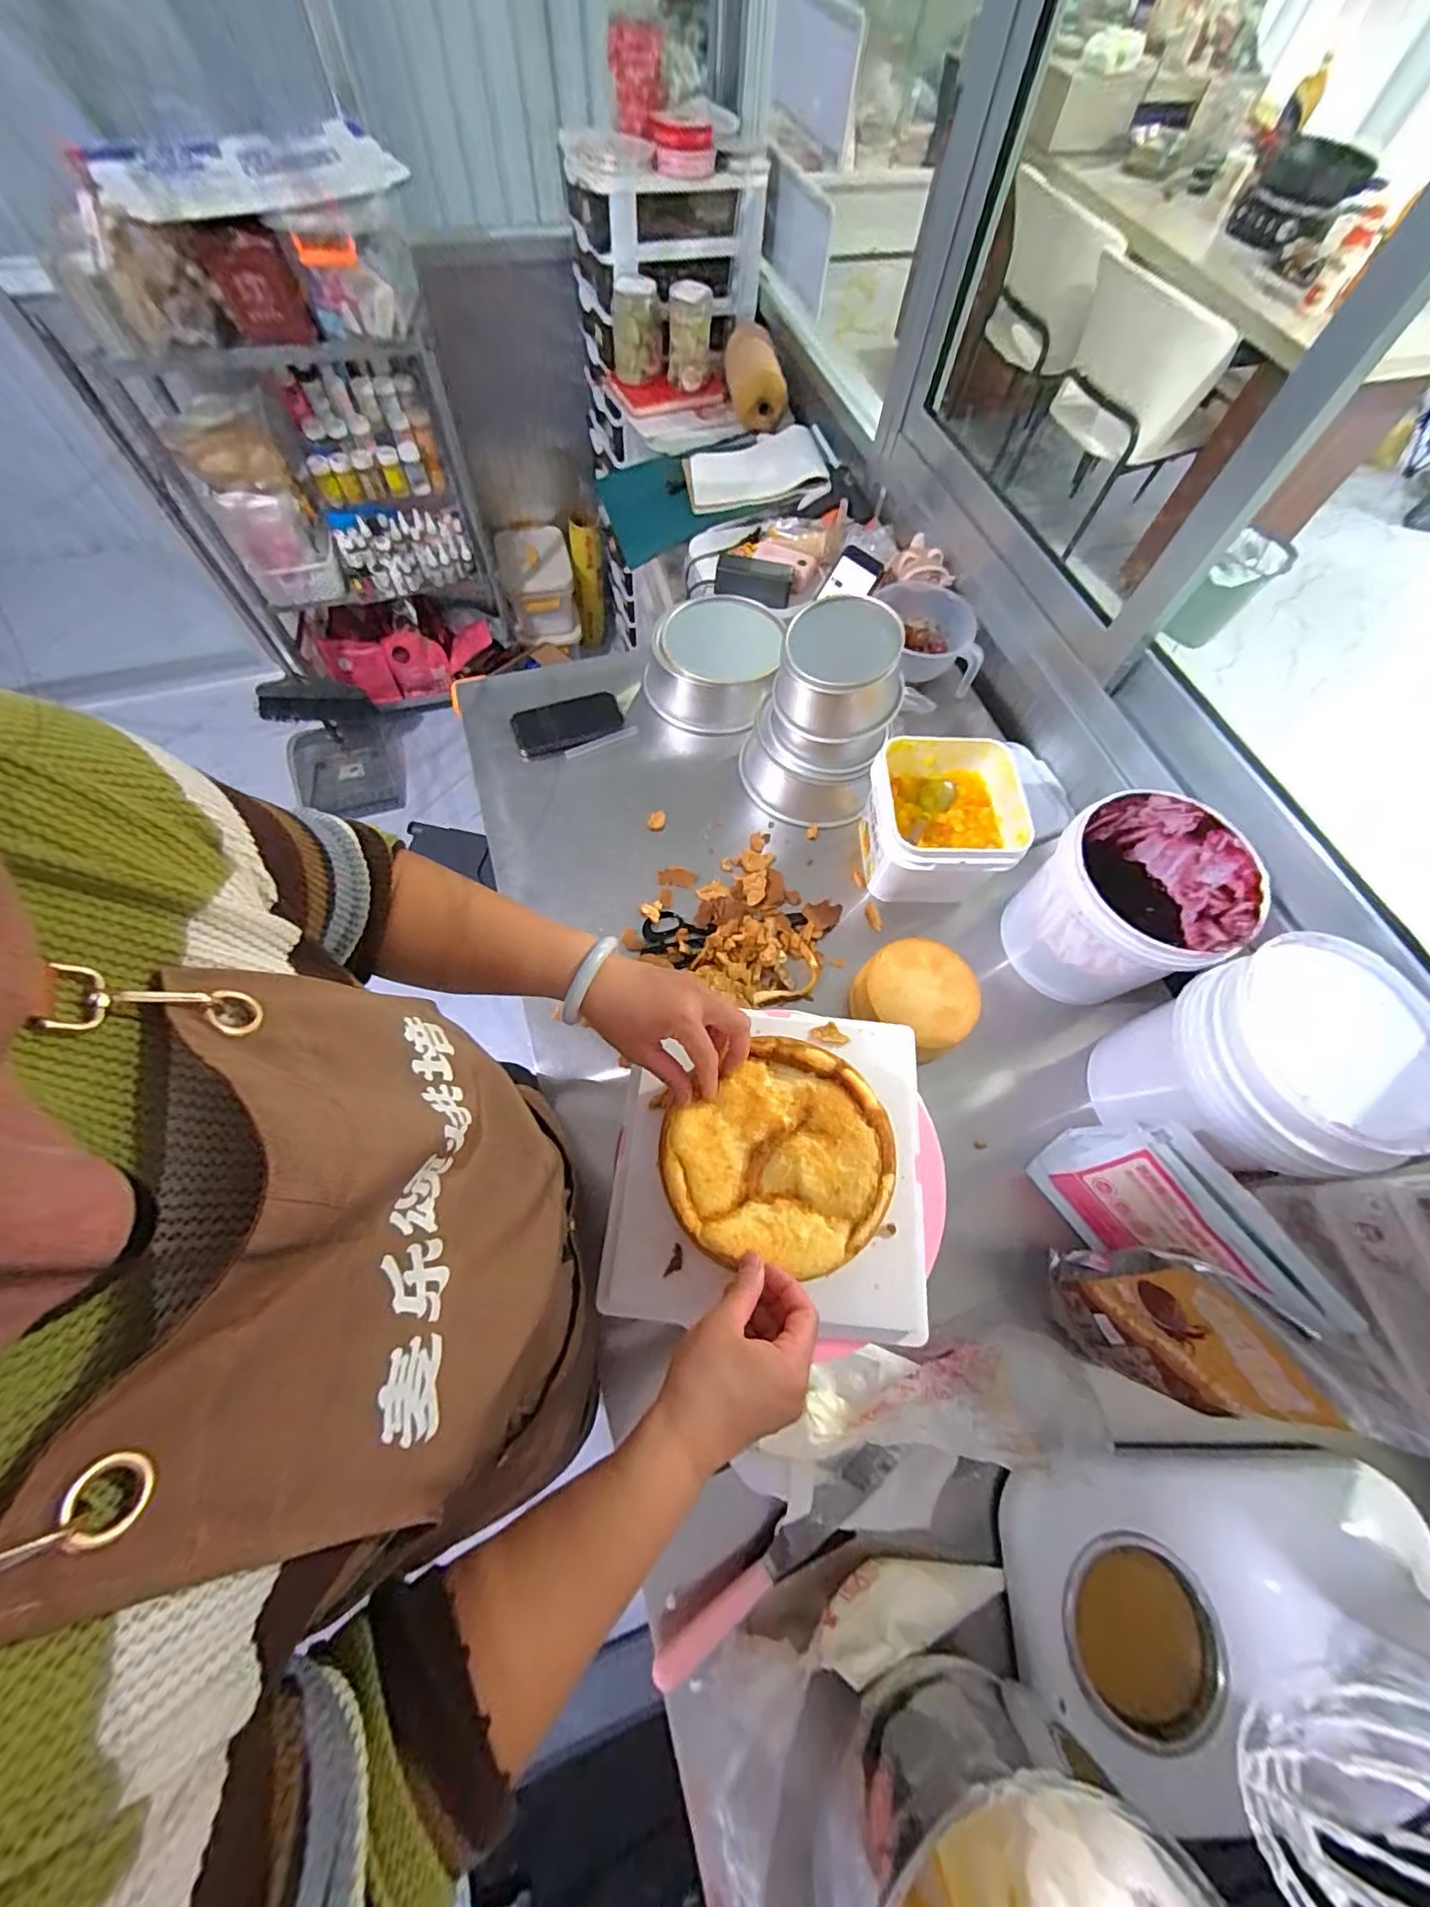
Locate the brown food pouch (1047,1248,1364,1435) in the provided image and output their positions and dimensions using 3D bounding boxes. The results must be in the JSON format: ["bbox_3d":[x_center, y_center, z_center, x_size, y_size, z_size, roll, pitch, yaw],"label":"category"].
[{"bbox_3d":[0.383,0.317,0.507,0.072,0.234,0.147,-34,72,-16],"label":"brown food pouch"}]

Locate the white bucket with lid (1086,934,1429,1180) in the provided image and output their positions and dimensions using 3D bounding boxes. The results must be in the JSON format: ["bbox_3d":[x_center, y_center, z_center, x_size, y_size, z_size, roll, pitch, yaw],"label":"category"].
[{"bbox_3d":[0.563,0.119,0.635,0.190,0.224,0.194,1,66,-3],"label":"white bucket with lid"}]

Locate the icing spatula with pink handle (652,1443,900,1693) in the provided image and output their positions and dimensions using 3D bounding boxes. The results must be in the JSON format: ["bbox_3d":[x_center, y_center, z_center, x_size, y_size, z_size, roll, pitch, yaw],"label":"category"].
[{"bbox_3d":[0.057,0.510,0.505,0.246,0.023,0.031,-32,72,-16],"label":"icing spatula with pink handle"}]

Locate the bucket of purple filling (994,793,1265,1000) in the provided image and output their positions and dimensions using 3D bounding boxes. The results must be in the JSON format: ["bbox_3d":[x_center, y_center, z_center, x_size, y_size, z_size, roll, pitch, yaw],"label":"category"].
[{"bbox_3d":[0.465,-0.050,0.707,0.193,0.192,0.188,1,66,-3],"label":"bucket of purple filling"}]

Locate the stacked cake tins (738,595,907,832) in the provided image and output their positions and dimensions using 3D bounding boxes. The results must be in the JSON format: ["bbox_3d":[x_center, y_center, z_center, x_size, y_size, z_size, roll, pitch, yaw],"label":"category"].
[{"bbox_3d":[0.135,-0.300,0.778,0.174,0.224,0.164,1,66,-3],"label":"stacked cake tins"}]

